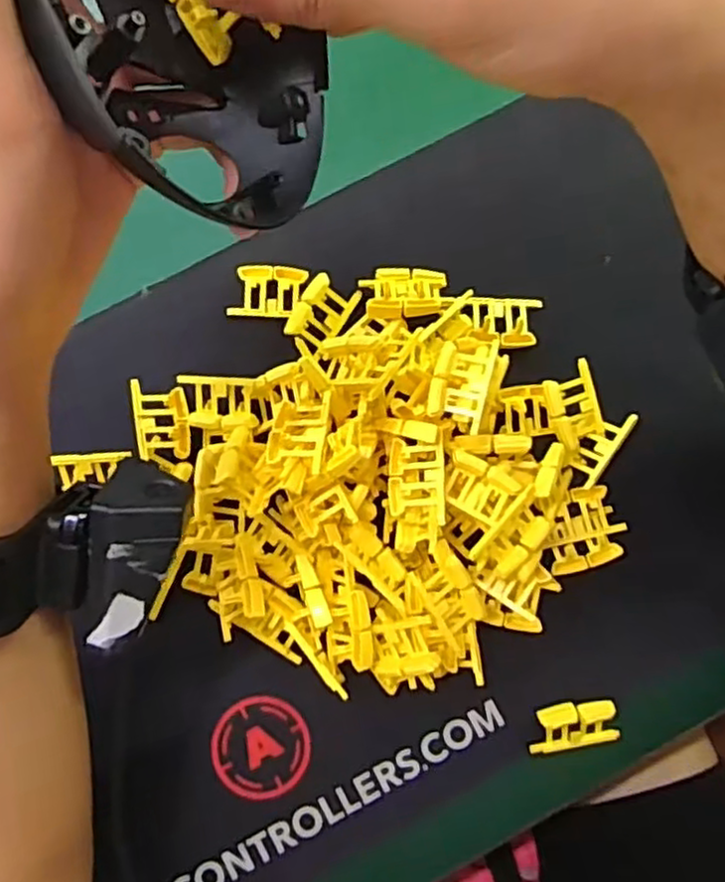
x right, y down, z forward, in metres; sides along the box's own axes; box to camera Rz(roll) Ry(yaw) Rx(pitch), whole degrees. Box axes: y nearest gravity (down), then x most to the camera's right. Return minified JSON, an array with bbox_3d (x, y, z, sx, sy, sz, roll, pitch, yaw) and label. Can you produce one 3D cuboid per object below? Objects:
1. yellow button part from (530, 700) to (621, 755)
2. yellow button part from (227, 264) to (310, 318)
[{"bbox_3d":[0.102,0.137,0.340,0.041,0.015,0.023,-8,79,-2],"label":"yellow button part"},{"bbox_3d":[-0.049,-0.078,0.366,0.037,0.004,0.027,7,79,1],"label":"yellow button part"}]

